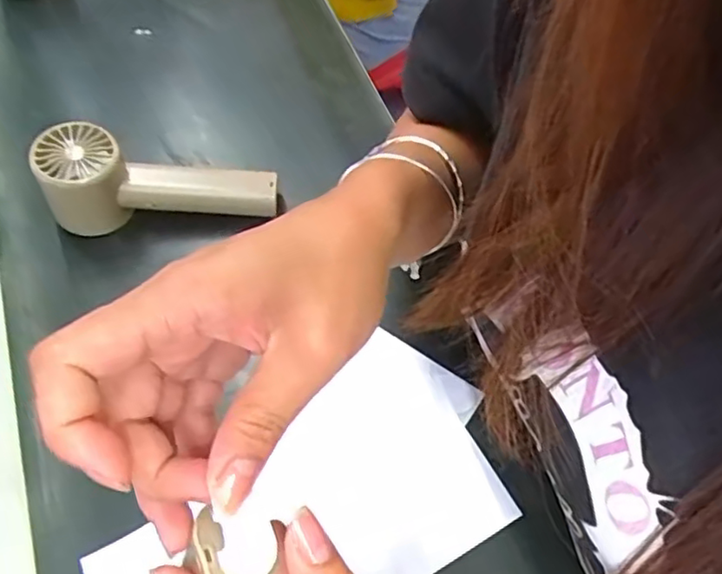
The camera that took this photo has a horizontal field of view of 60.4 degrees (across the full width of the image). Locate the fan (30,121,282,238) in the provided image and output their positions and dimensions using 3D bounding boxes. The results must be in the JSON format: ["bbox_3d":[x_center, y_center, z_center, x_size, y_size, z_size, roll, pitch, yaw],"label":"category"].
[{"bbox_3d":[-0.142,-0.072,0.443,0.157,0.056,0.050,2,61,-14],"label":"fan"}]

